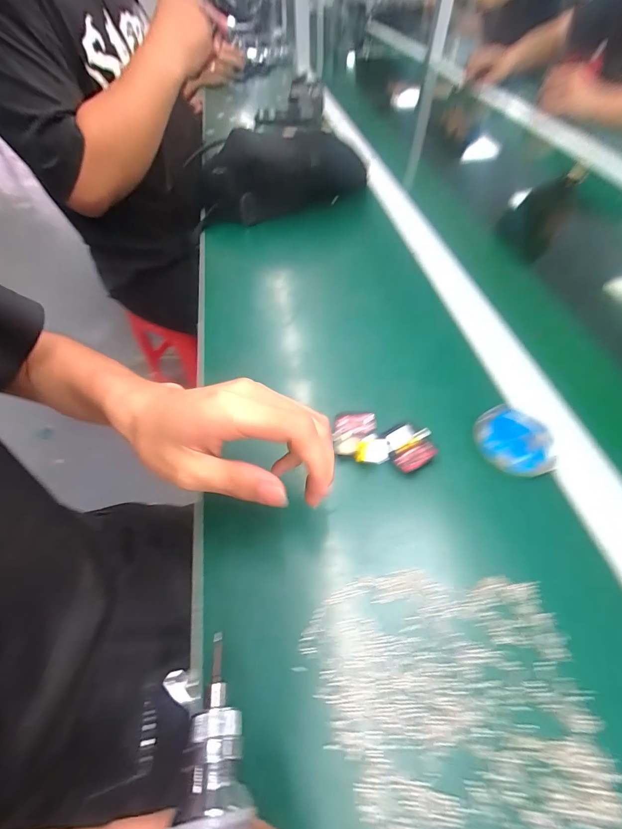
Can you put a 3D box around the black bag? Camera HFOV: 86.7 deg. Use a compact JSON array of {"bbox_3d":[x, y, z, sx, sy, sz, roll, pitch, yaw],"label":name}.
[{"bbox_3d":[-0.051,-0.363,0.504,0.276,0.093,0.115,-6,57,-2],"label":"black bag"}]

